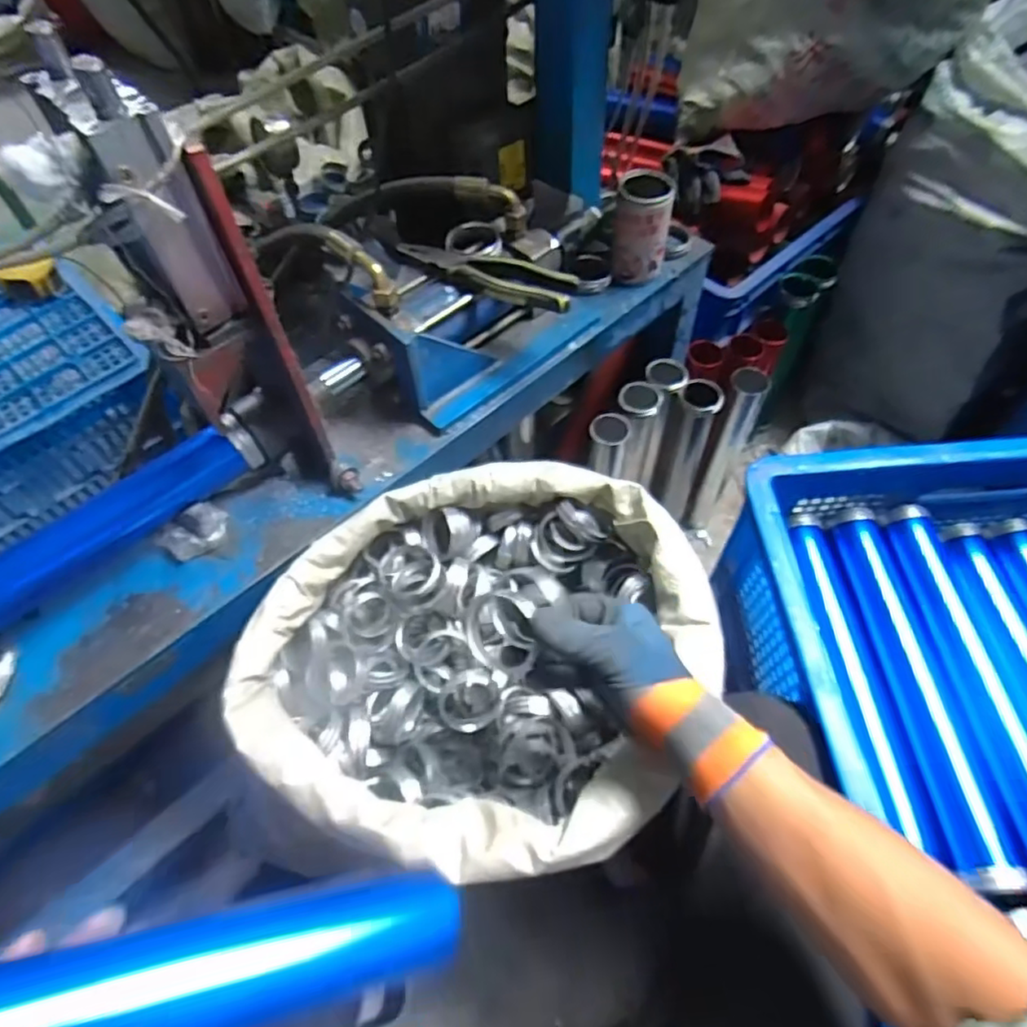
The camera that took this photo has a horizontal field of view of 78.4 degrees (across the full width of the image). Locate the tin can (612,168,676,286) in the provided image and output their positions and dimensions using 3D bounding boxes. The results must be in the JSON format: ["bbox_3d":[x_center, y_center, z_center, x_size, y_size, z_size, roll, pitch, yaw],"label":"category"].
[{"bbox_3d":[0.154,-0.342,0.757,0.064,0.109,0.063,7,57,8],"label":"tin can"}]

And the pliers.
[{"bbox_3d":[-0.031,-0.248,0.652,0.192,0.021,0.047,15,59,13],"label":"pliers"}]

